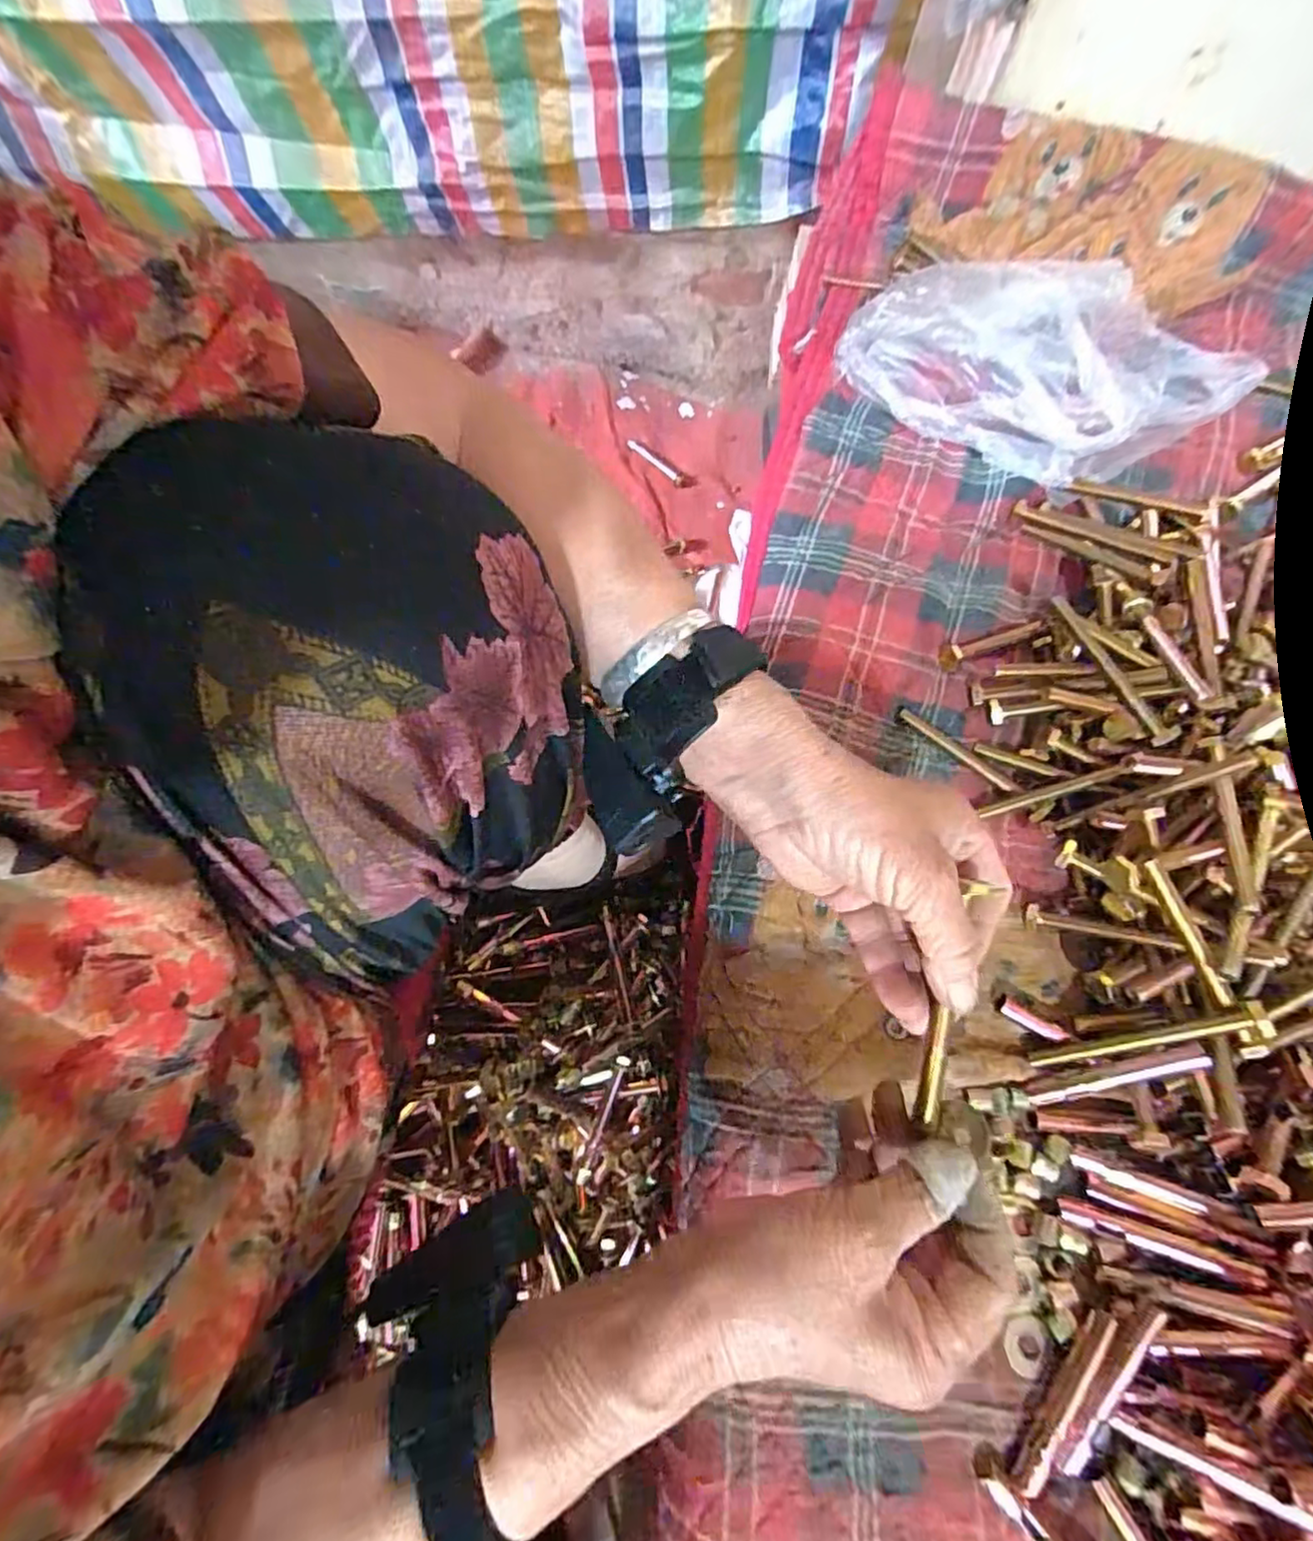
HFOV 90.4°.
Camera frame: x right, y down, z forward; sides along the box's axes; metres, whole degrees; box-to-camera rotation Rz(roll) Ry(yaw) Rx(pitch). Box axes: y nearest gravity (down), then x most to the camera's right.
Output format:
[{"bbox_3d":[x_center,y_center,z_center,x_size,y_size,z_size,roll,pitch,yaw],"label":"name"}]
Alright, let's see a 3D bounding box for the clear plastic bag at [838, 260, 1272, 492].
[{"bbox_3d":[0.278,-0.283,0.473,0.267,0.070,0.136,-4,71,-4],"label":"clear plastic bag"}]

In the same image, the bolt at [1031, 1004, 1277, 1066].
[{"bbox_3d":[0.249,0.140,0.334,0.105,0.014,0.019,-24,70,25],"label":"bolt"}]

